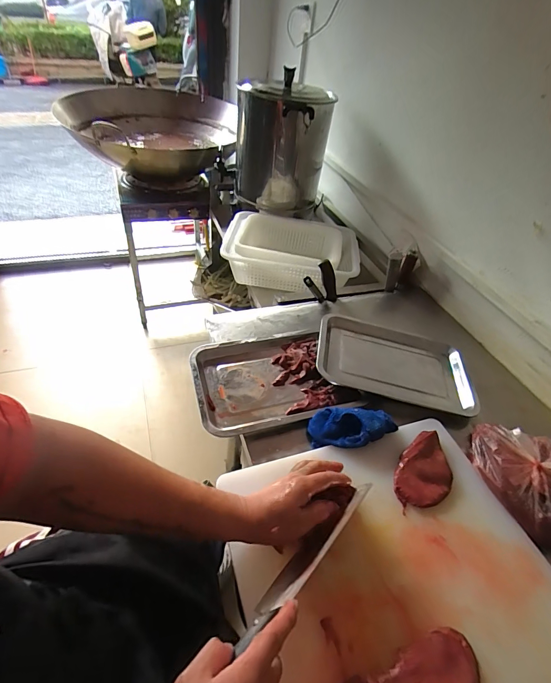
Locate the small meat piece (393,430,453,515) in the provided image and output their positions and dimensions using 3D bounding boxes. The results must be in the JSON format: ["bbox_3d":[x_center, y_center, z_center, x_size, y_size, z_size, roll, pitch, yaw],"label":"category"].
[{"bbox_3d":[0.229,0.194,0.553,0.076,0.016,0.128,22,46,14],"label":"small meat piece"}]

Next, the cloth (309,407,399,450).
[{"bbox_3d":[0.127,0.138,0.592,0.140,0.031,0.065,4,44,-4],"label":"cloth"}]

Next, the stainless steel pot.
[{"bbox_3d":[0.019,-0.620,1.173,0.286,0.339,0.270,3,44,-5],"label":"stainless steel pot"}]

